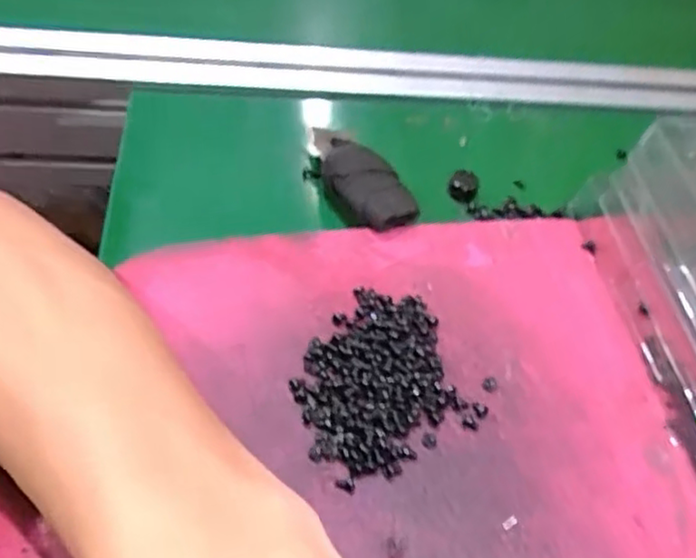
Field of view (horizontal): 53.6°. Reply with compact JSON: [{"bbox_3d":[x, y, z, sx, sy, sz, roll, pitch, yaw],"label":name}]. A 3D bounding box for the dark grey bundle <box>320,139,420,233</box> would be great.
[{"bbox_3d":[0.006,-0.042,0.314,0.029,0.017,0.050,-33,63,-27],"label":"dark grey bundle"}]

